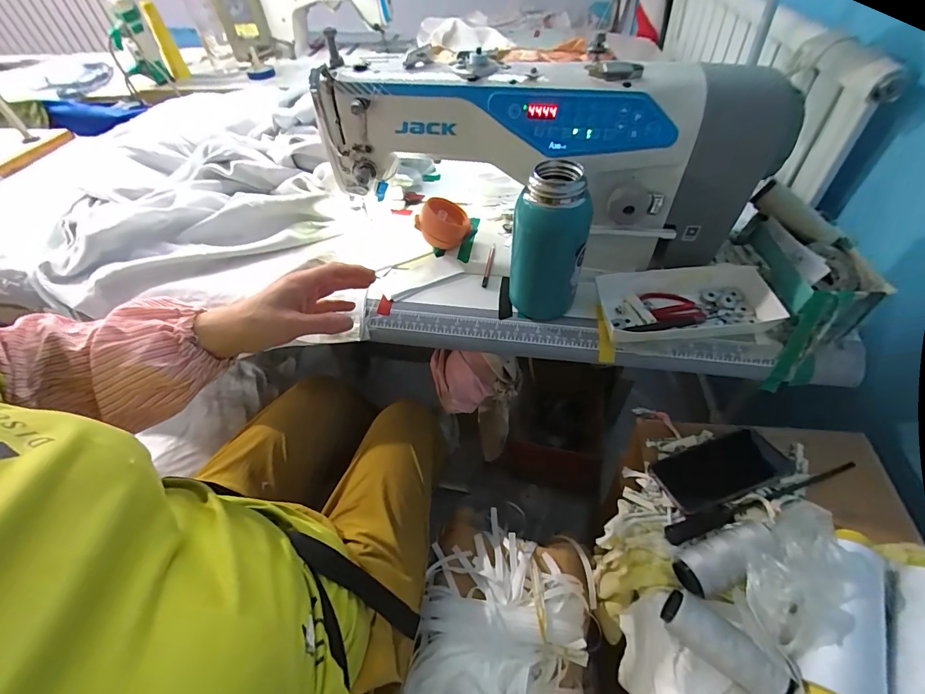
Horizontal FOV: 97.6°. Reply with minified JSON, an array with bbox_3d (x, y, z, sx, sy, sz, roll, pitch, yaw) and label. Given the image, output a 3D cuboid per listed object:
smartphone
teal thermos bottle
[{"bbox_3d":[0.337,0.158,0.531,0.162,0.008,0.076,-18,39,-9],"label":"smartphone"},{"bbox_3d":[0.094,-0.112,0.452,0.071,0.171,0.063,-4,49,0],"label":"teal thermos bottle"}]

